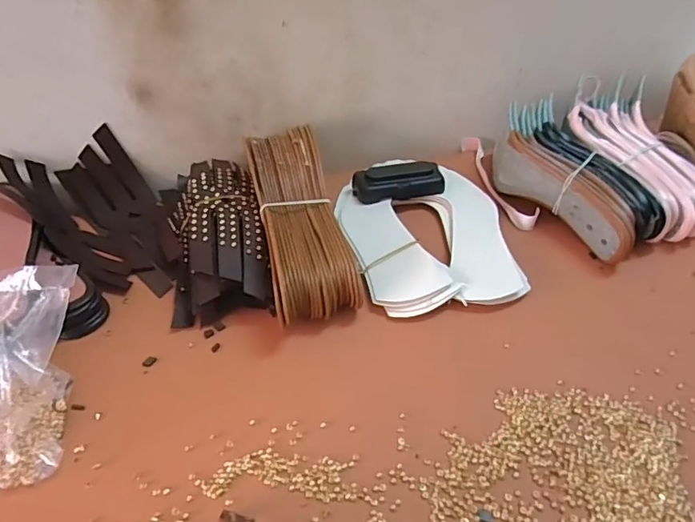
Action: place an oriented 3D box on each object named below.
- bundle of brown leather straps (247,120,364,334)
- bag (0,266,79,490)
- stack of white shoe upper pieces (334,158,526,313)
[{"bbox_3d":[-0.050,-0.040,0.514,0.084,0.081,0.235,-8,45,-11],"label":"bundle of brown leather straps"},{"bbox_3d":[-0.270,0.082,0.365,0.126,0.094,0.123,3,44,1],"label":"bag"},{"bbox_3d":[0.086,-0.032,0.552,0.174,0.022,0.216,-6,44,-8],"label":"stack of white shoe upper pieces"}]

